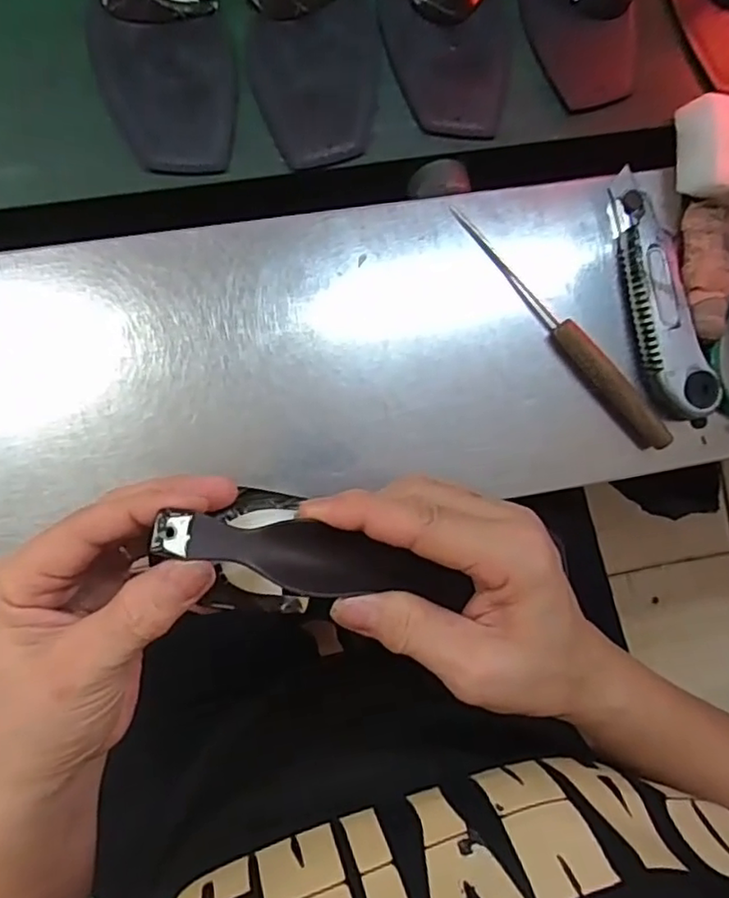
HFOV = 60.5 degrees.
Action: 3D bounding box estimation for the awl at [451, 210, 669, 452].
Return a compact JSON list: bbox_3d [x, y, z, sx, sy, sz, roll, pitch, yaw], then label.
[{"bbox_3d":[0.125,-0.076,0.393,0.023,0.019,0.192,-42,92,-7],"label":"awl"}]

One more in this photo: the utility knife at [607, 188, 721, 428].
[{"bbox_3d":[0.190,-0.091,0.402,0.038,0.030,0.149,-11,88,-7],"label":"utility knife"}]

